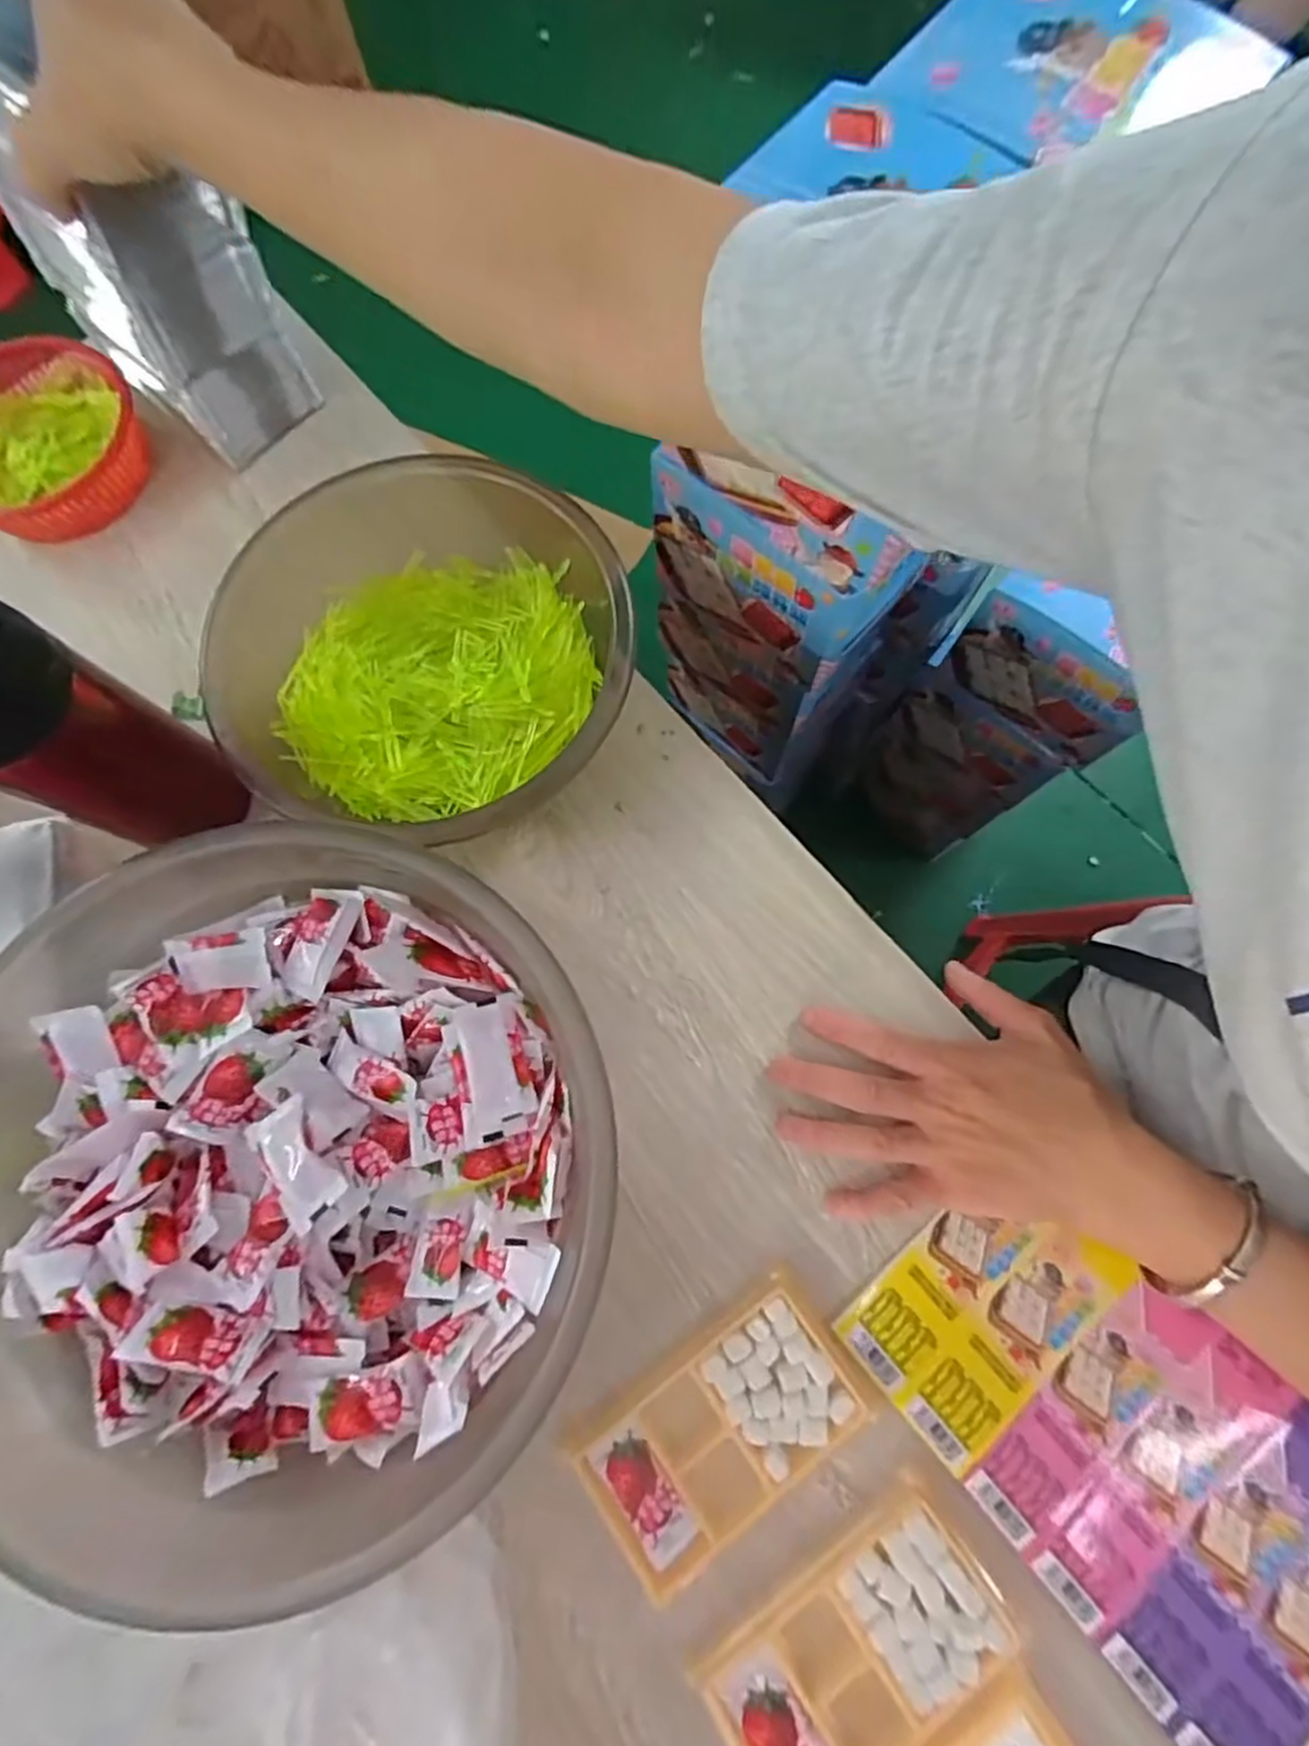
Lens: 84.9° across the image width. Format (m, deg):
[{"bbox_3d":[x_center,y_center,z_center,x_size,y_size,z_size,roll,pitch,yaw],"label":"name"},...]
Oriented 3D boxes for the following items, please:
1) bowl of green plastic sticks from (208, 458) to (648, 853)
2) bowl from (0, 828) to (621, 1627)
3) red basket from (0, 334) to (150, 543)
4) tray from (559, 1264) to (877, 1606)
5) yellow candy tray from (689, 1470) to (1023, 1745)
[{"bbox_3d":[-0.107,-0.126,0.406,0.191,0.070,0.226,15,76,6],"label":"bowl of green plastic sticks"},{"bbox_3d":[-0.189,0.148,0.330,0.348,0.099,0.280,-25,76,-5],"label":"bowl"},{"bbox_3d":[-0.403,-0.276,0.470,0.141,0.043,0.118,-38,77,-8],"label":"red basket"},{"bbox_3d":[0.031,0.260,0.337,0.132,0.012,0.075,-34,77,-7],"label":"tray"},{"bbox_3d":[0.089,0.341,0.310,0.129,0.009,0.072,-37,77,-8],"label":"yellow candy tray"}]

